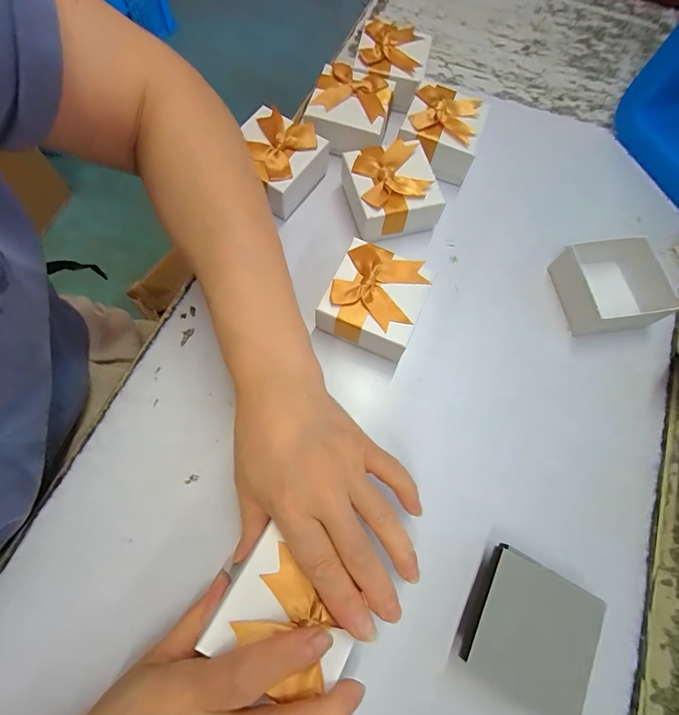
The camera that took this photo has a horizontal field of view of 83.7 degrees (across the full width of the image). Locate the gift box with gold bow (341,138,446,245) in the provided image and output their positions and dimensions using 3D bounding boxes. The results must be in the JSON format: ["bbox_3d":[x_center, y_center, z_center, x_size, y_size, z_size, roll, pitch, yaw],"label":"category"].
[{"bbox_3d":[0.044,-0.143,0.328,0.071,0.046,0.068,-13,71,-7],"label":"gift box with gold bow"}]

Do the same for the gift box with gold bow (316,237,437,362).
[{"bbox_3d":[0.027,-0.044,0.291,0.069,0.041,0.069,21,70,5],"label":"gift box with gold bow"}]

